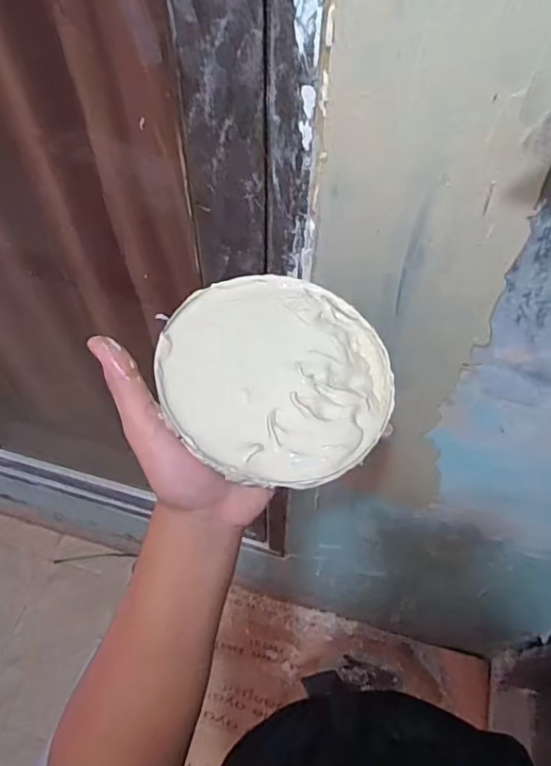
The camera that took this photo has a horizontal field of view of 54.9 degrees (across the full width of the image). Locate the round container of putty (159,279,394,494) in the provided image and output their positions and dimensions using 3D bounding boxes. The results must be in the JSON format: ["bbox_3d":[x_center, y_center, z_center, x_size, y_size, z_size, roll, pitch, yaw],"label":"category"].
[{"bbox_3d":[0.002,-0.007,0.344,0.143,0.024,0.148,1,56,-1],"label":"round container of putty"}]

